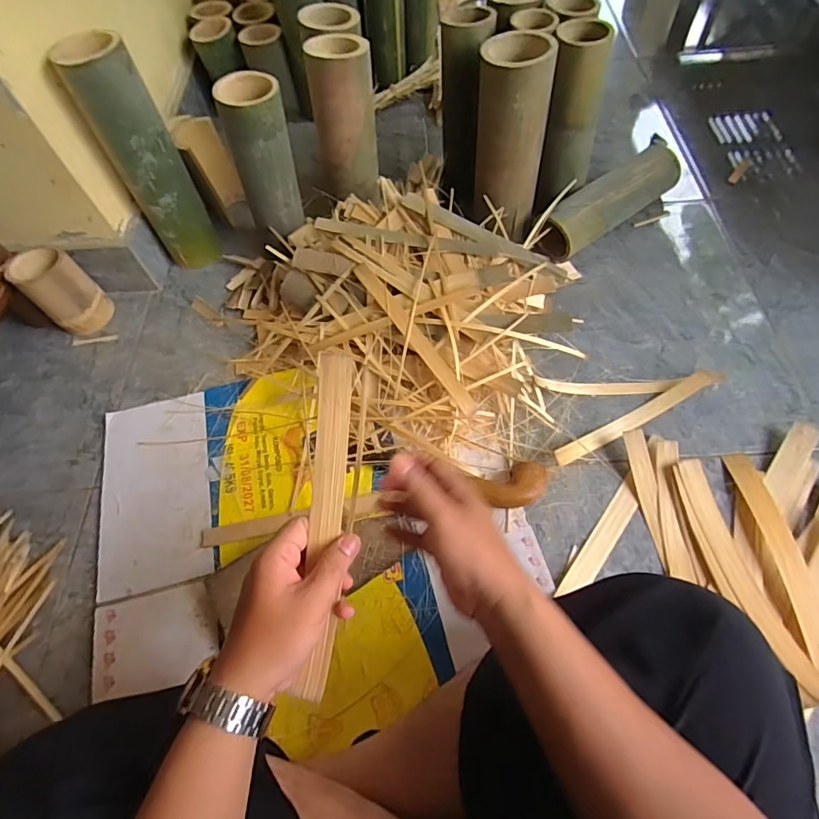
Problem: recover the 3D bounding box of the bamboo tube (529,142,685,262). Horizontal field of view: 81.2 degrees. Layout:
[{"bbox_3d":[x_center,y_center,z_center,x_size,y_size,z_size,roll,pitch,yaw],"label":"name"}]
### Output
[{"bbox_3d":[0.340,-0.354,0.831,0.301,0.081,0.076,-35,65,-15],"label":"bamboo tube"}]

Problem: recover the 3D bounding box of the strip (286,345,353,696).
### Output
[{"bbox_3d":[-0.068,0.090,0.385,0.030,0.022,0.267,4,89,5],"label":"strip"}]

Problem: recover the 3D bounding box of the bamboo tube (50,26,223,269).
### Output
[{"bbox_3d":[-0.397,-0.369,0.740,0.093,0.324,0.080,-31,64,-14],"label":"bamboo tube"}]

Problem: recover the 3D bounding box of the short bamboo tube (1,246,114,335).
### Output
[{"bbox_3d":[-0.554,-0.187,0.770,0.086,0.120,0.087,37,69,21],"label":"short bamboo tube"}]

